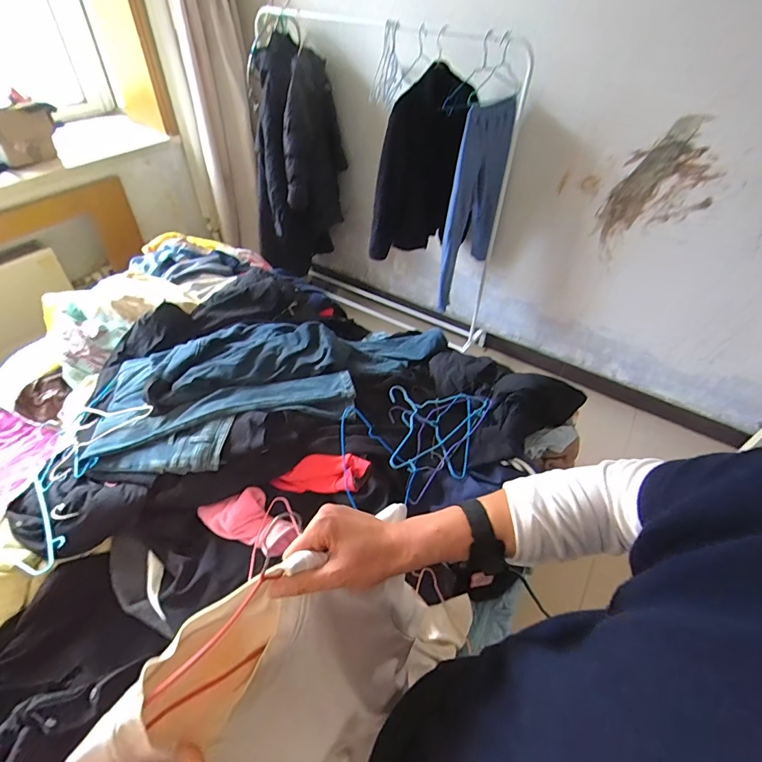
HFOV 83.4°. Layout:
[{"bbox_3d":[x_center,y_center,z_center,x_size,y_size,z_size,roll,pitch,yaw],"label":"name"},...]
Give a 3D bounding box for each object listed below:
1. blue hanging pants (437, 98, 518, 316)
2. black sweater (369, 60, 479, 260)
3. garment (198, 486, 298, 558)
[{"bbox_3d":[0.385,-0.708,1.821,0.195,0.797,0.305,11,46,8],"label":"blue hanging pants"},{"bbox_3d":[0.164,-0.862,1.779,0.387,0.689,0.264,7,45,5],"label":"black sweater"},{"bbox_3d":[-0.314,0.323,1.015,0.218,0.080,0.111,16,47,13],"label":"garment"}]

